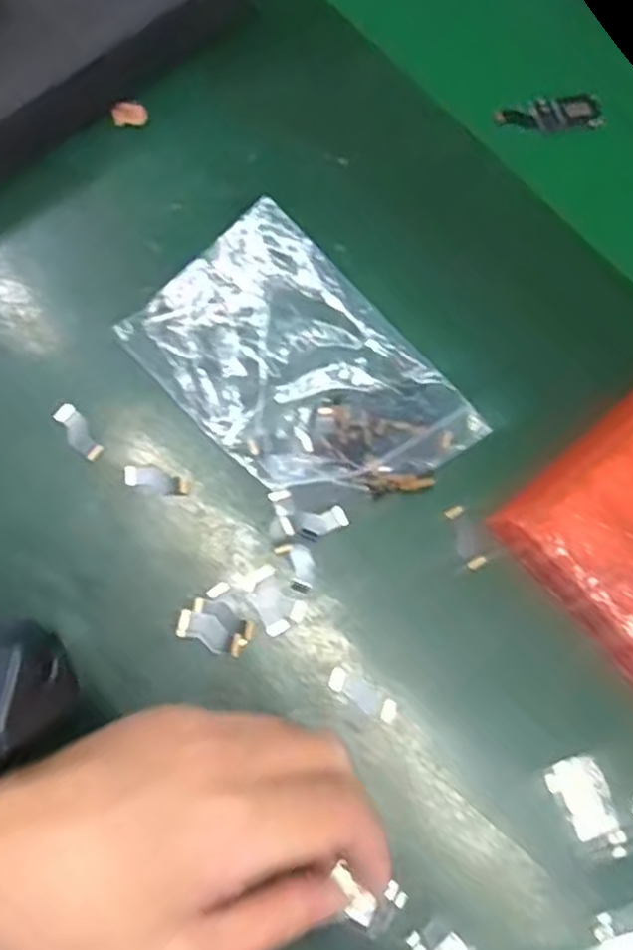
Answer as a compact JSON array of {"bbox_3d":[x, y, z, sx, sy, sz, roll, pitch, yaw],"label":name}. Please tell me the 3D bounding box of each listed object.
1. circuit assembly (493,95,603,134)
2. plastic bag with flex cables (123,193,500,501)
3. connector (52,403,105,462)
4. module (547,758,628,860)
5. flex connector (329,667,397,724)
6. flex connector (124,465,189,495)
[{"bbox_3d":[0.127,-0.196,0.400,0.060,0.005,0.020,-9,75,-4],"label":"circuit assembly"},{"bbox_3d":[-0.007,-0.047,0.329,0.096,0.014,0.148,-43,80,-12],"label":"plastic bag with flex cables"},{"bbox_3d":[-0.105,-0.019,0.323,0.011,0.004,0.029,-32,78,-10],"label":"connector"},{"bbox_3d":[0.107,0.130,0.286,0.021,0.004,0.038,-29,77,-9],"label":"module"},{"bbox_3d":[0.019,0.089,0.297,0.029,0.004,0.010,32,76,7],"label":"flex connector"},{"bbox_3d":[-0.069,0.002,0.319,0.029,0.004,0.010,15,74,2],"label":"flex connector"}]

